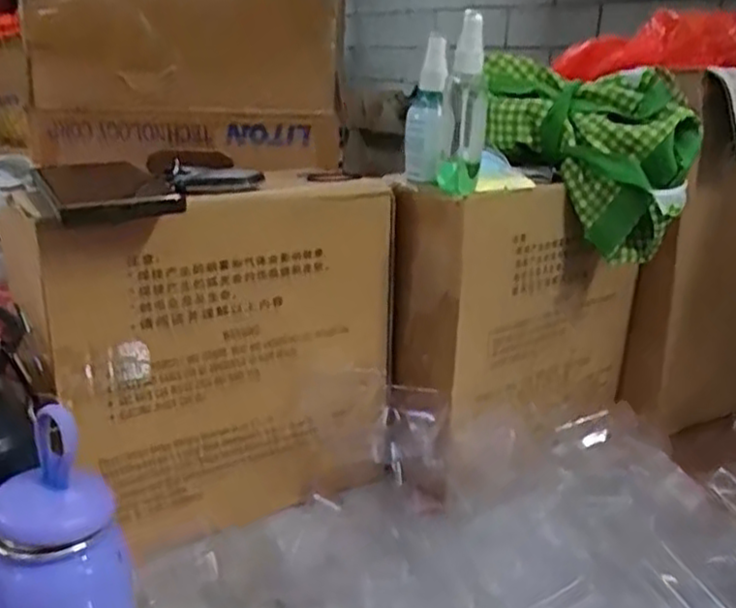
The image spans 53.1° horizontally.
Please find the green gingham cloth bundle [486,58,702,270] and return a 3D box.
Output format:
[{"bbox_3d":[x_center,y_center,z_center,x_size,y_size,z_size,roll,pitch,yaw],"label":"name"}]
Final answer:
[{"bbox_3d":[0.195,-0.132,0.669,0.188,0.151,0.079,11,20,26],"label":"green gingham cloth bundle"}]

